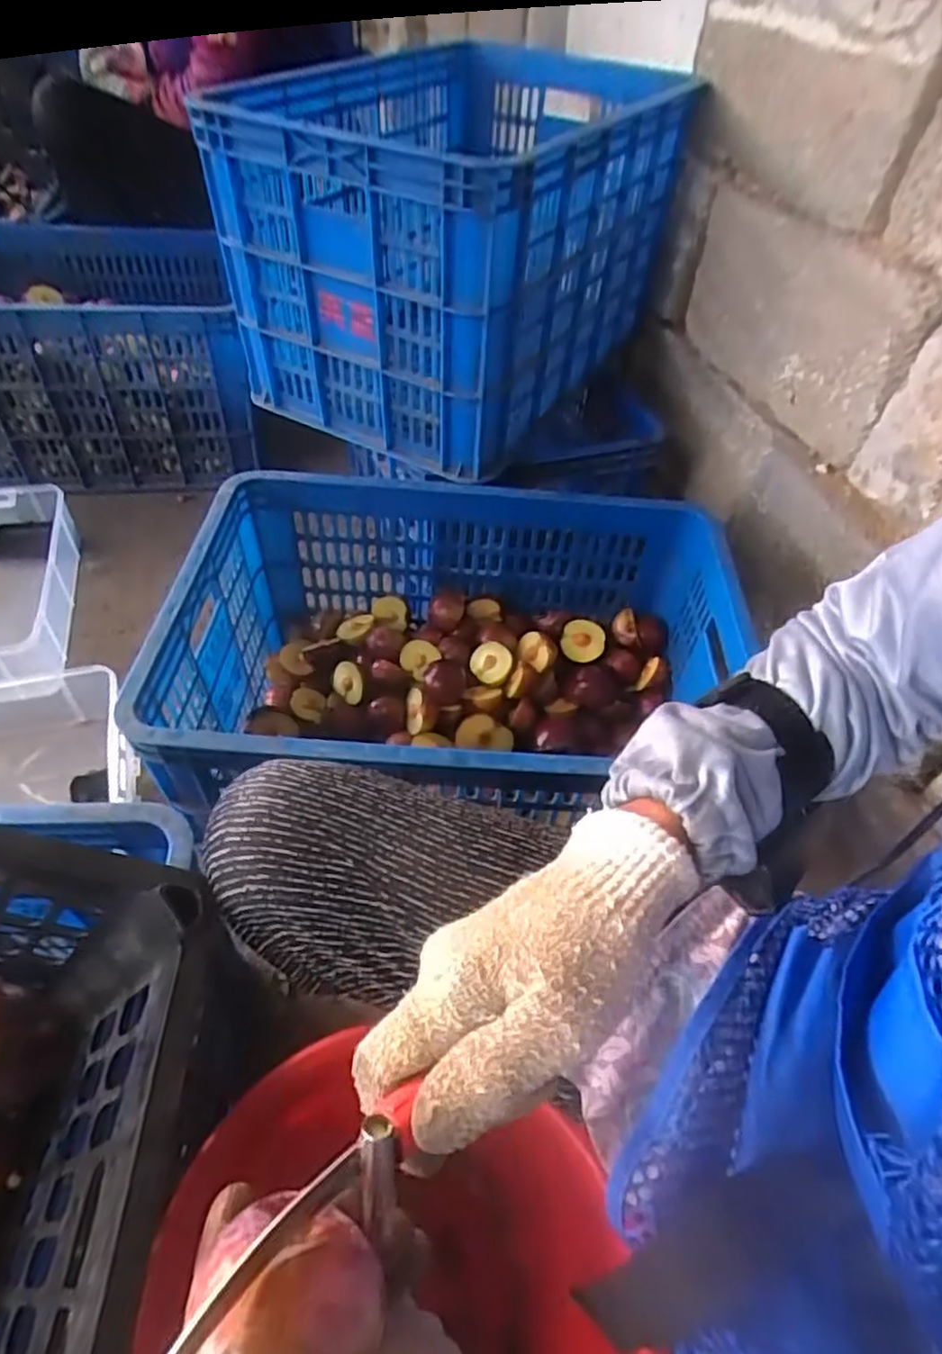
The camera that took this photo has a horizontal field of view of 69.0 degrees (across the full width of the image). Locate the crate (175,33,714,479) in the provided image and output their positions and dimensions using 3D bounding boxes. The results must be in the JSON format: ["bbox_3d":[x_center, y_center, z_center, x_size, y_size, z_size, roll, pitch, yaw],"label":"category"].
[{"bbox_3d":[-0.033,-0.522,0.837,0.387,0.293,0.448,27,53,17],"label":"crate"}]

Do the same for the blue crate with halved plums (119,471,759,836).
[{"bbox_3d":[-0.013,0.004,0.728,0.532,0.237,0.367,4,50,-2],"label":"blue crate with halved plums"}]

